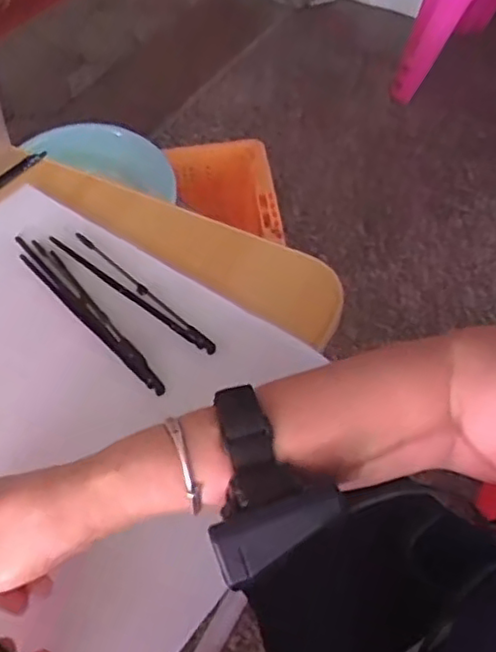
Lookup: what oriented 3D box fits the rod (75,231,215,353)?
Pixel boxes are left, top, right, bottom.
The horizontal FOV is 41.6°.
[{"bbox_3d":[-0.086,-0.032,0.524,0.009,0.004,0.174,-38,60,-24],"label":"rod"}]

